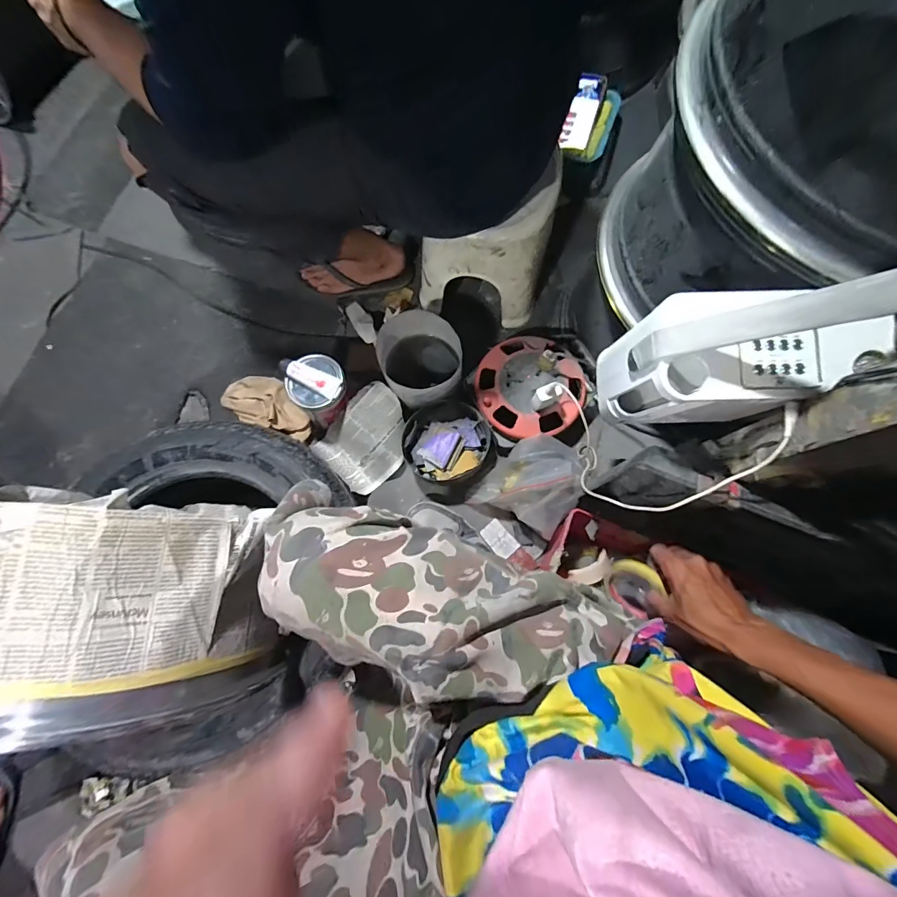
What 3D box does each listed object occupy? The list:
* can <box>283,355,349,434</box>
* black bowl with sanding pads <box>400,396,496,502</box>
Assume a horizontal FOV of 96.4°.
[{"bbox_3d":[-0.230,-0.101,0.742,0.099,0.116,0.094,-40,79,-9],"label":"can"},{"bbox_3d":[0.002,0.002,0.760,0.159,0.085,0.171,0,76,0],"label":"black bowl with sanding pads"}]

